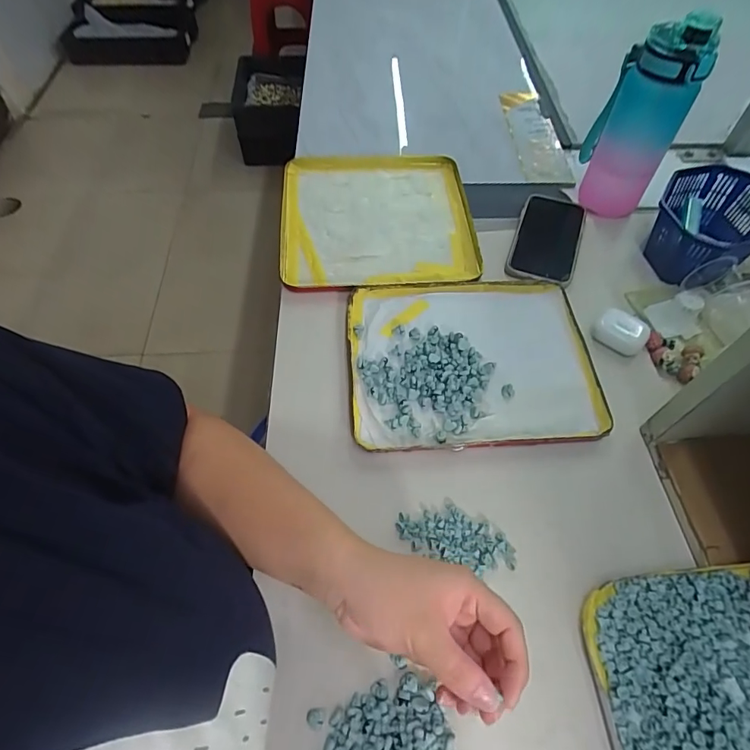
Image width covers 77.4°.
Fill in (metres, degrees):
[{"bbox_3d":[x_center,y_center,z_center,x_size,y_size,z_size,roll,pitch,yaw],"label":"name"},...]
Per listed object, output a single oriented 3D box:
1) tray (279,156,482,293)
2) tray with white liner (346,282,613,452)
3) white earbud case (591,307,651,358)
[{"bbox_3d":[0.001,-0.206,0.608,0.239,0.019,0.255,-3,57,-3],"label":"tray"},{"bbox_3d":[0.100,-0.020,0.487,0.249,0.013,0.200,-4,57,-3],"label":"tray with white liner"},{"bbox_3d":[0.266,-0.049,0.504,0.052,0.020,0.042,33,62,19],"label":"white earbud case"}]

